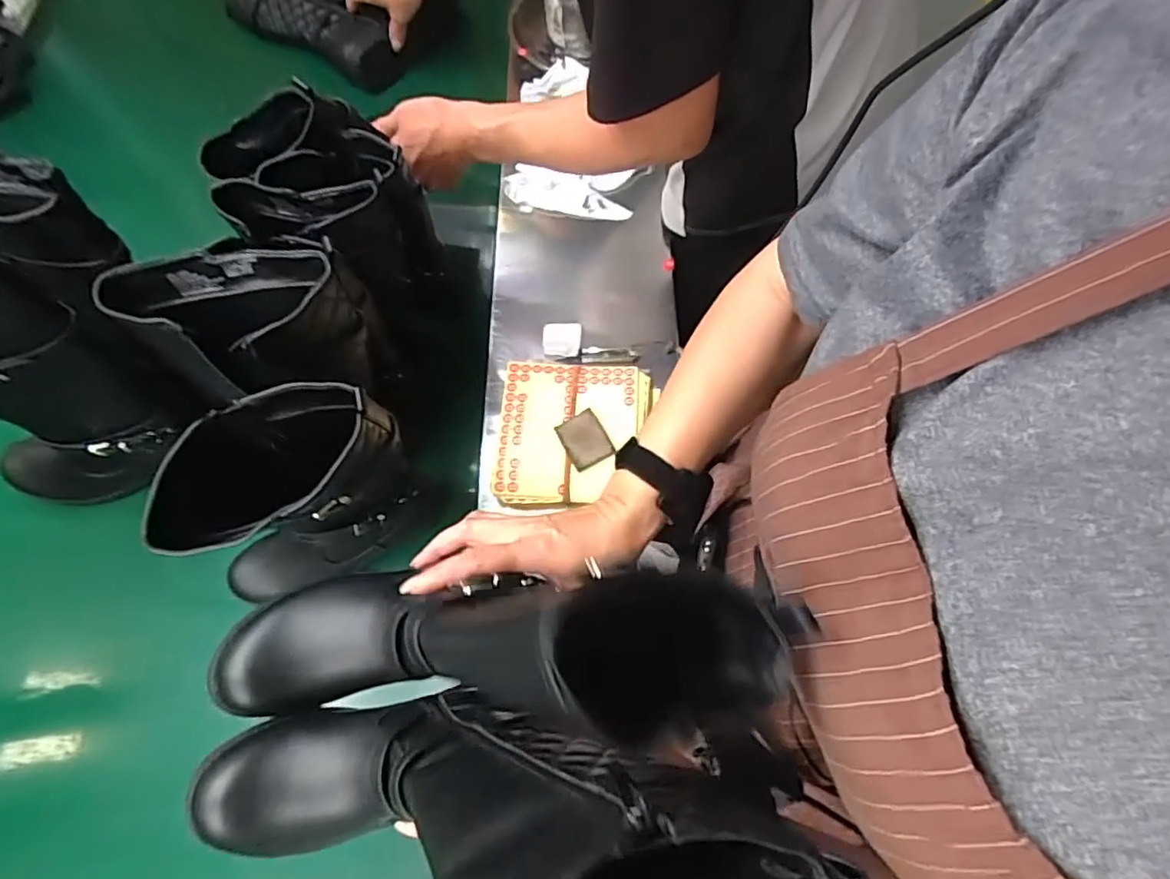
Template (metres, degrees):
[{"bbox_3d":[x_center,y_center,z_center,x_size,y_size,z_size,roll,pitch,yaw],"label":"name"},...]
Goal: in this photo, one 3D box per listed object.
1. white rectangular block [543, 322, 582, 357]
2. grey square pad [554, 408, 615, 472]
[{"bbox_3d":[-0.030,-0.128,0.757,0.049,0.016,0.045,0,68,1],"label":"white rectangular block"},{"bbox_3d":[0.000,0.001,0.675,0.048,0.016,0.060,-28,70,-10],"label":"grey square pad"}]

